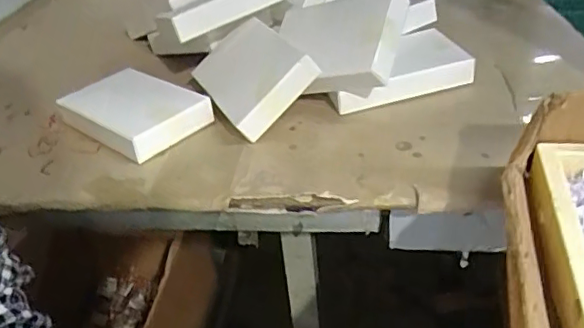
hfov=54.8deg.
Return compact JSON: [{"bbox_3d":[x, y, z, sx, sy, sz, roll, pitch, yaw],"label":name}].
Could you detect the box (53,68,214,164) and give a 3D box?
[{"bbox_3d":[-0.125,-0.044,0.442,0.112,0.025,0.069,25,46,37],"label":"box"}]

